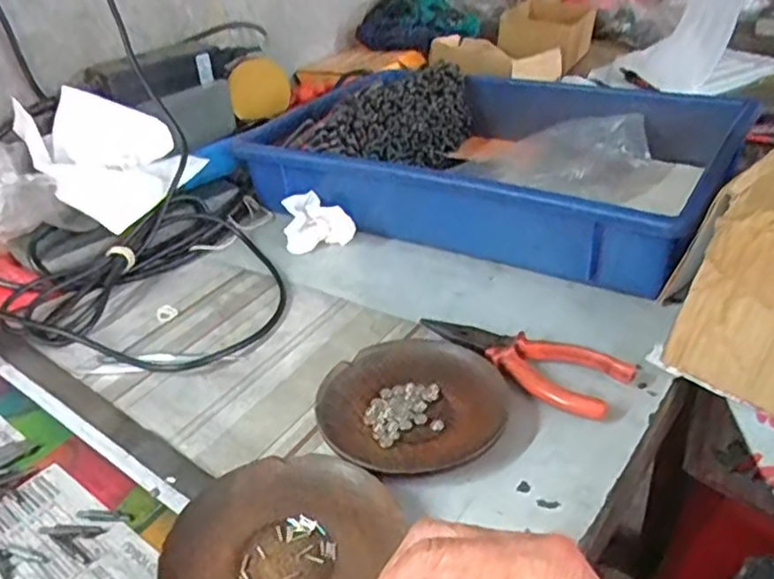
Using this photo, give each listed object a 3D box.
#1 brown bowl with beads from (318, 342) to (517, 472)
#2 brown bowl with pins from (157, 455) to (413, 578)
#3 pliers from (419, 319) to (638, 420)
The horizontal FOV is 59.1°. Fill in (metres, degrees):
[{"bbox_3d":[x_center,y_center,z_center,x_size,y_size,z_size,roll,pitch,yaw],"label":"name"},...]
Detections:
[{"bbox_3d":[0.016,0.072,0.420,0.112,0.018,0.113,-4,32,2],"label":"brown bowl with beads"},{"bbox_3d":[-0.053,0.129,0.334,0.102,0.018,0.110,-4,32,2],"label":"brown bowl with pins"},{"bbox_3d":[0.086,0.045,0.458,0.145,0.018,0.049,21,40,35],"label":"pliers"}]

